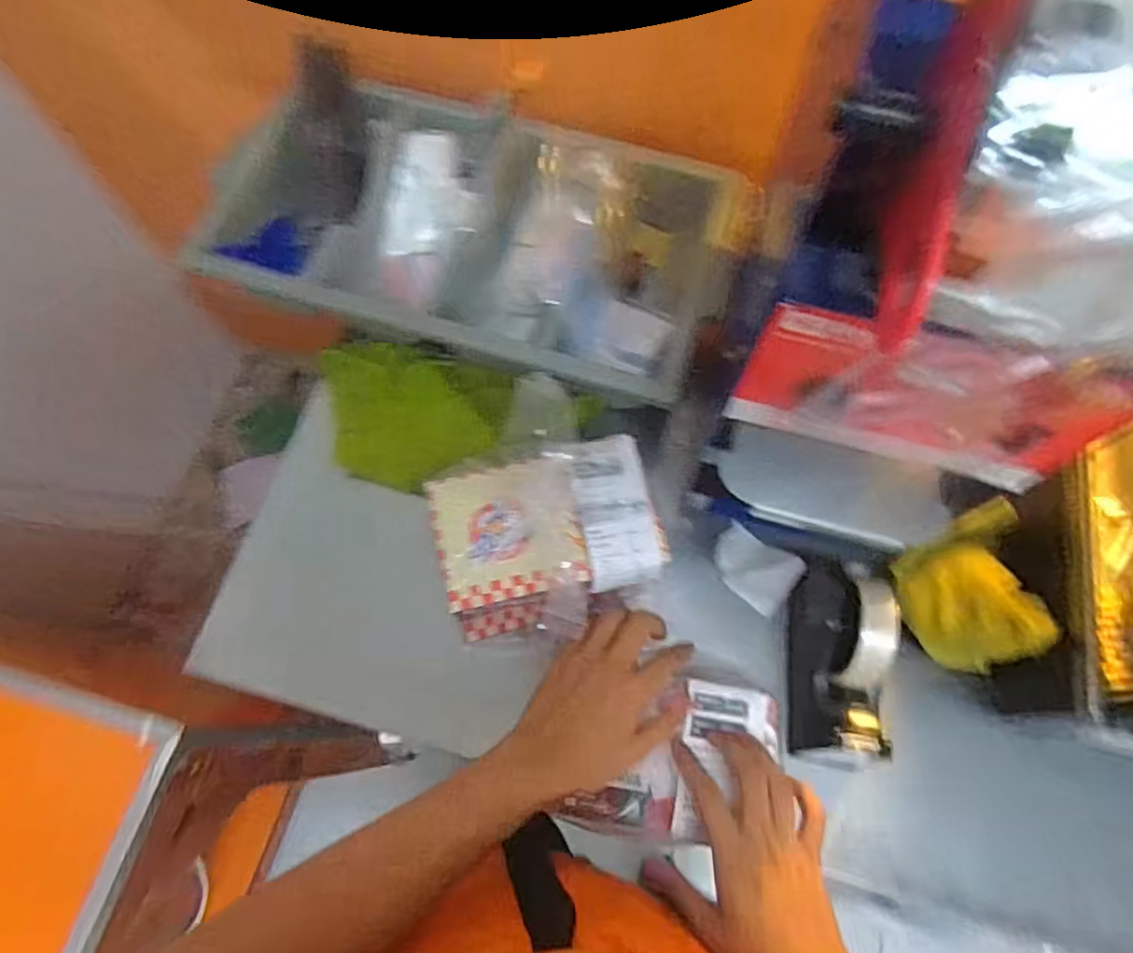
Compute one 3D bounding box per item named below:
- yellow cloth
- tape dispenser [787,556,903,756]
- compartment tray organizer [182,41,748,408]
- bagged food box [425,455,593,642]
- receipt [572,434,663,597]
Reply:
[{"bbox_3d":[0.334,0.093,0.562,0.102,0.034,0.124,-26,55,39],"label":"yellow cloth"},{"bbox_3d":[0.226,0.150,0.550,0.057,0.102,0.153,5,69,3],"label":"tape dispenser"},{"bbox_3d":[-0.094,-0.251,0.699,0.484,0.094,0.258,17,71,8],"label":"compartment tray organizer"},{"bbox_3d":[-0.043,0.060,0.540,0.113,0.074,0.129,-11,69,-3],"label":"bagged food box"},{"bbox_3d":[0.039,0.023,0.532,0.057,0.016,0.123,-10,69,-2],"label":"receipt"}]

